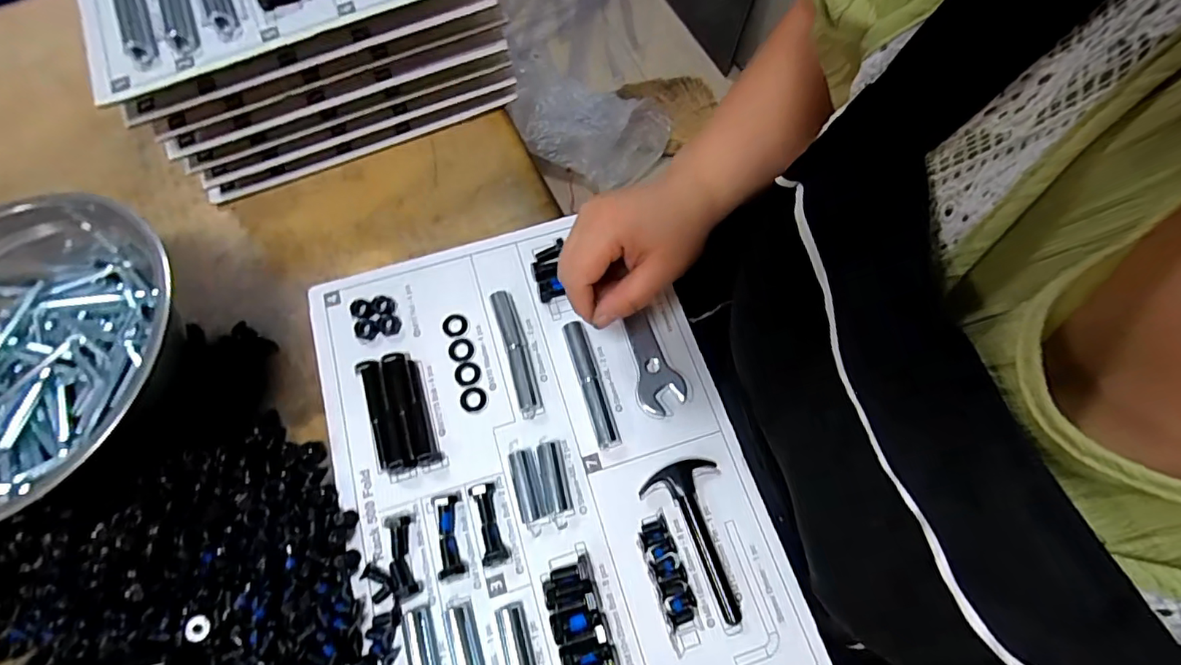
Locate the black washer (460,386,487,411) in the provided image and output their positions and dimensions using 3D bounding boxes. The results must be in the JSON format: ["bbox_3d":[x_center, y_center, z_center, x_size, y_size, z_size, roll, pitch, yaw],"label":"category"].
[{"bbox_3d":[-0.087,0.049,0.398,0.019,0.004,0.017,-10,69,-3],"label":"black washer"}]

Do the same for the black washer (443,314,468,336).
[{"bbox_3d":[-0.106,-0.006,0.419,0.019,0.004,0.018,0,69,1],"label":"black washer"}]

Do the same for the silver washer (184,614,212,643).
[{"bbox_3d":[-0.239,0.180,0.326,0.016,0.007,0.014,-6,61,-16],"label":"silver washer"}]

